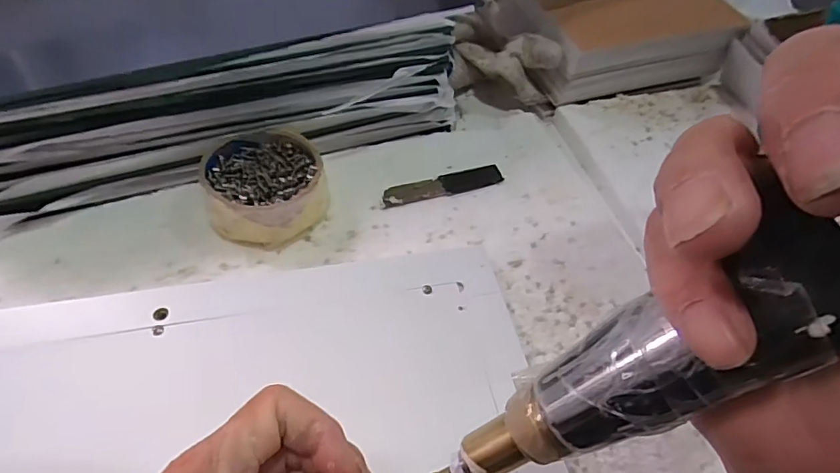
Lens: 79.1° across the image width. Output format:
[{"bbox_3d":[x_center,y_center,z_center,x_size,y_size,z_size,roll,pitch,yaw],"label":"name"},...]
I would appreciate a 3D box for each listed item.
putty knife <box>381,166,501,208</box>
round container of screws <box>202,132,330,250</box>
[{"bbox_3d":[0.019,-0.041,0.404,0.098,0.004,0.020,-13,54,-15],"label":"putty knife"},{"bbox_3d":[-0.109,-0.038,0.364,0.080,0.037,0.085,3,52,-4],"label":"round container of screws"}]

